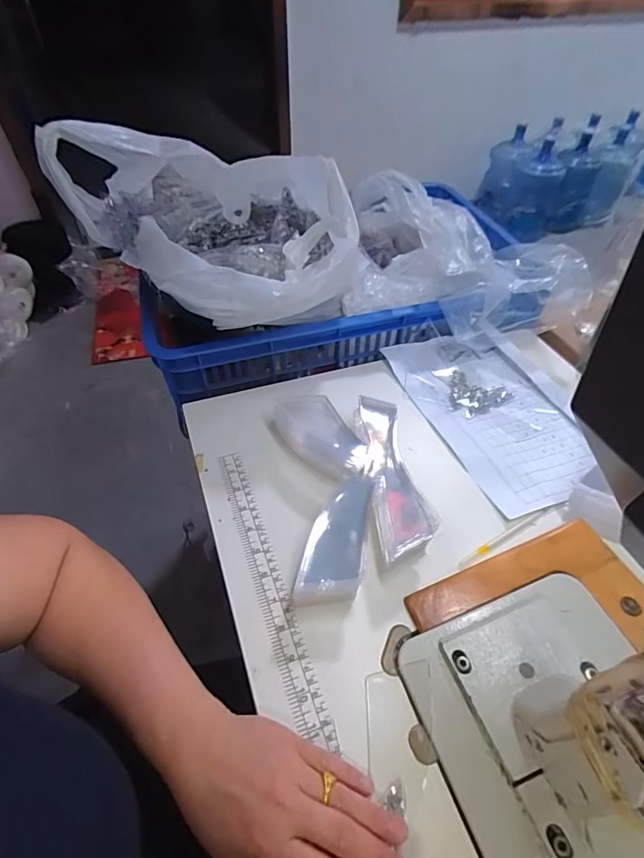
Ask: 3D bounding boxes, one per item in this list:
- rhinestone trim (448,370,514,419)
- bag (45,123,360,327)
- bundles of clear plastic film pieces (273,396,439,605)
[{"bbox_3d":[0.203,-0.041,0.585,0.078,0.015,0.070,15,48,13],"label":"rhinestone trim"},{"bbox_3d":[-0.135,-0.259,0.567,0.386,0.160,0.223,16,50,14],"label":"bag"},{"bbox_3d":[0.029,0.056,0.466,0.130,0.049,0.229,-6,47,-6],"label":"bundles of clear plastic film pieces"}]

